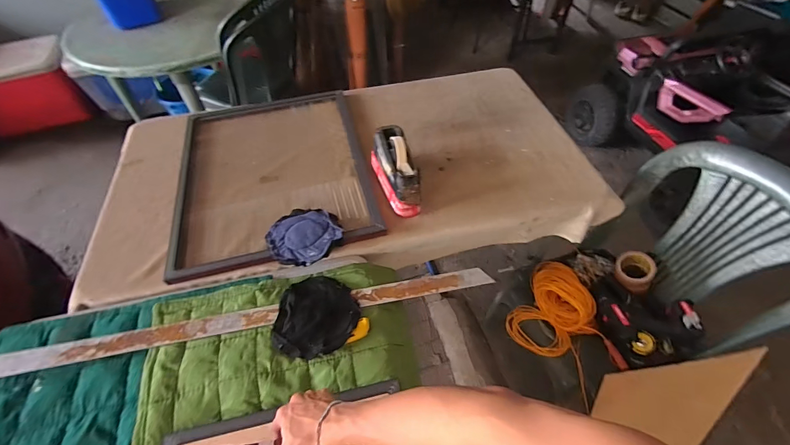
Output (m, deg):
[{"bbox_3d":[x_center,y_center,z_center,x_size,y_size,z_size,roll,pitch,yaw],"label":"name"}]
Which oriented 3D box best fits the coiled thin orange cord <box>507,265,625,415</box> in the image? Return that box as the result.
[{"bbox_3d":[0.490,0.279,1.007,0.270,0.105,0.328,-32,59,-21],"label":"coiled thin orange cord"}]

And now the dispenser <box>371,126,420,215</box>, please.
[{"bbox_3d":[0.000,-0.123,0.840,0.082,0.123,0.208,-11,54,-7],"label":"dispenser"}]

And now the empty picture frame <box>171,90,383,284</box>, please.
[{"bbox_3d":[-0.314,-0.157,0.932,0.465,0.038,0.624,-11,53,-11],"label":"empty picture frame"}]

